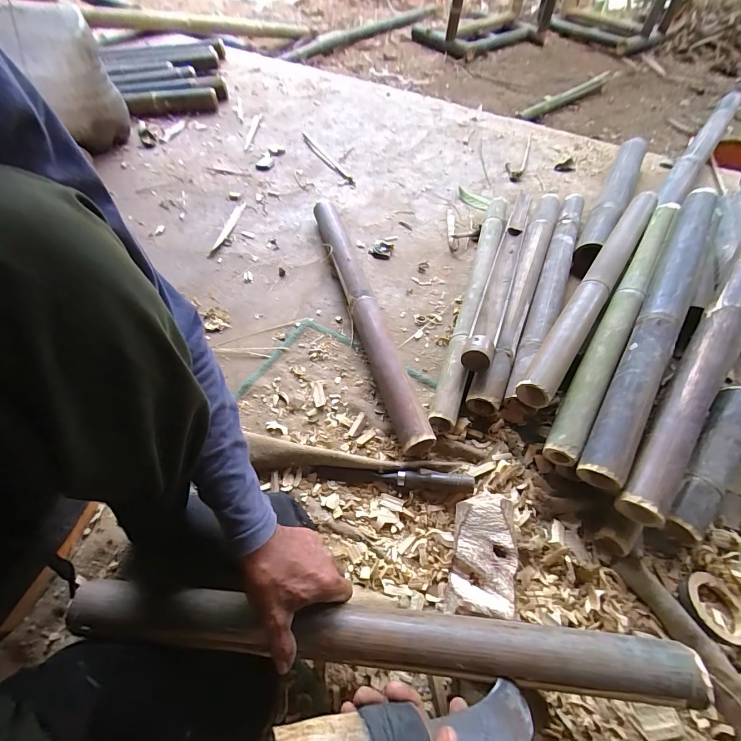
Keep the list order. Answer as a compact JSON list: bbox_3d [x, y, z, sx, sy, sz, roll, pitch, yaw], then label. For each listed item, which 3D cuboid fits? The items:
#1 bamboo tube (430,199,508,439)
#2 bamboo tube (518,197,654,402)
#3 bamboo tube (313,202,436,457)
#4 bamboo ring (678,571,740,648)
[{"bbox_3d":[0.216,-0.166,0.748,0.050,0.053,0.648,16,57,11],"label":"bamboo tube"},{"bbox_3d":[0.436,-0.173,0.691,0.055,0.057,0.653,32,61,20],"label":"bamboo tube"},{"bbox_3d":[-0.022,-0.137,0.725,0.054,0.058,0.646,-14,57,-9],"label":"bamboo tube"},{"bbox_3d":[0.421,0.288,0.441,0.070,0.019,0.074,0,56,0],"label":"bamboo ring"}]

